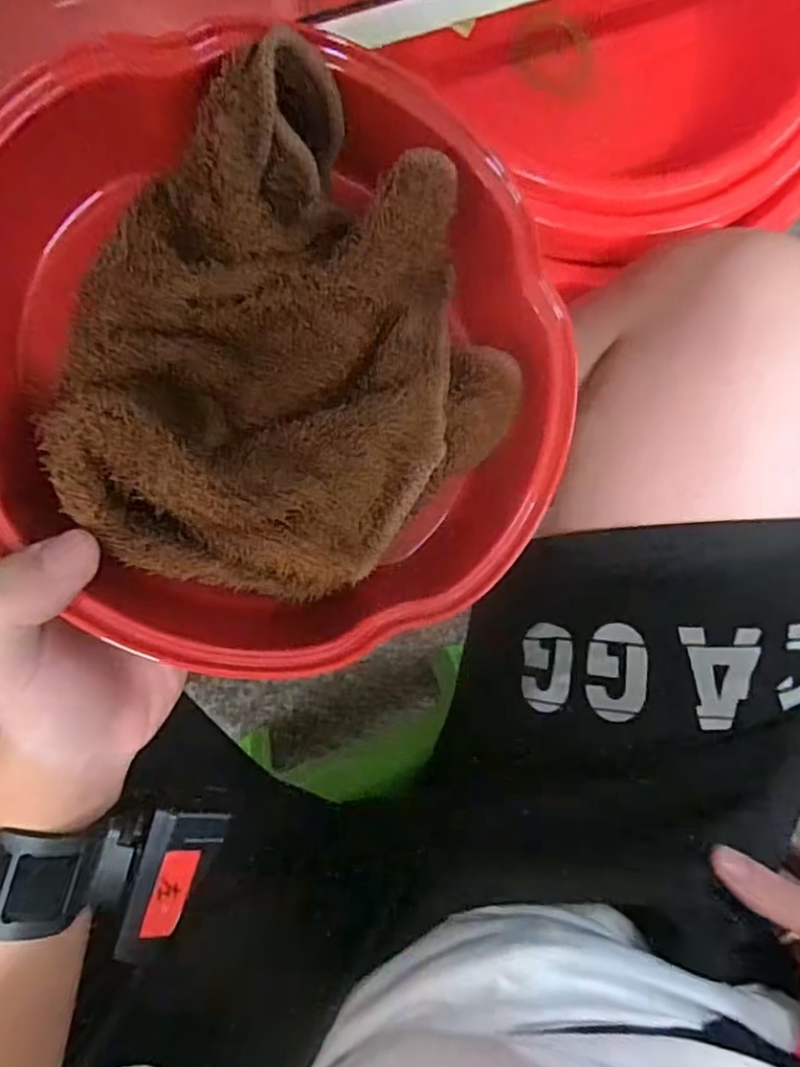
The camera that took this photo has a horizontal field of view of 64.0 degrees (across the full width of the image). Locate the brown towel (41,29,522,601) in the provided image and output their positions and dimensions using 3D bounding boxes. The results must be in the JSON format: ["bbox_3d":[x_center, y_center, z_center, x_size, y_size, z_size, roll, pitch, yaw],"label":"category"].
[{"bbox_3d":[-0.034,-0.058,0.206,0.130,0.060,0.154,41,86,-5],"label":"brown towel"}]

